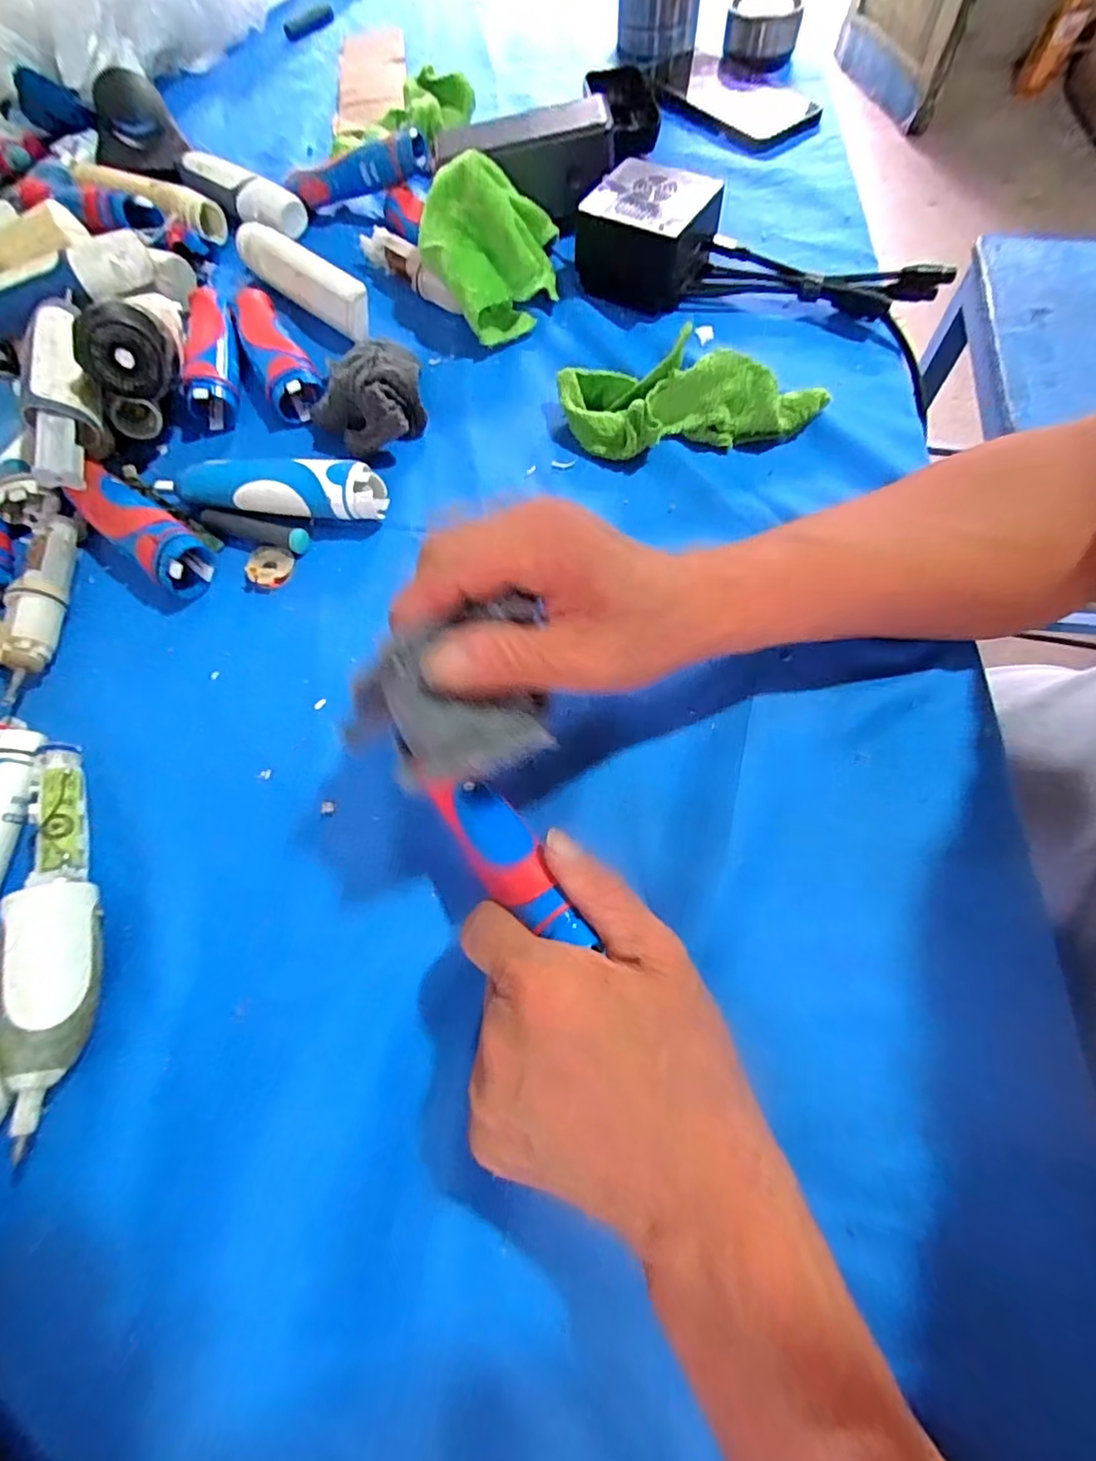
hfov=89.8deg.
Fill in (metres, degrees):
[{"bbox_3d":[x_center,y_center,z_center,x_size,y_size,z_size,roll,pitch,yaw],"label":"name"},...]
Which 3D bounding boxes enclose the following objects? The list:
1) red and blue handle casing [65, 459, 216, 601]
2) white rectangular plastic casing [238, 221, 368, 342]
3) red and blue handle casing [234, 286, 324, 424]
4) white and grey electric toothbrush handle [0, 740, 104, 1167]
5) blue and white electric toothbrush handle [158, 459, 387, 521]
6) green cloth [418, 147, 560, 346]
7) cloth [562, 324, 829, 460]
[{"bbox_3d":[-0.241,-0.119,0.324,0.105,0.031,0.034,37,74,16],"label":"red and blue handle casing"},{"bbox_3d":[-0.179,-0.330,0.404,0.145,0.032,0.023,40,75,17],"label":"white rectangular plastic casing"},{"bbox_3d":[-0.188,-0.260,0.378,0.035,0.025,0.110,-27,69,-8],"label":"red and blue handle casing"},{"bbox_3d":[-0.211,0.078,0.238,0.025,0.034,0.162,-19,68,-5],"label":"white and grey electric toothbrush handle"},{"bbox_3d":[-0.166,-0.145,0.328,0.134,0.029,0.027,5,68,5],"label":"blue and white electric toothbrush handle"},{"bbox_3d":[-0.038,-0.325,0.376,0.090,0.069,0.092,-11,68,-1],"label":"green cloth"},{"bbox_3d":[0.086,-0.204,0.331,0.150,0.040,0.055,-6,68,1],"label":"cloth"}]

